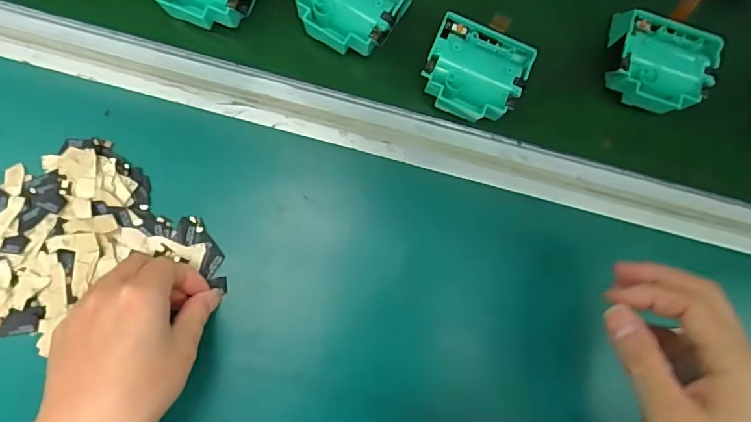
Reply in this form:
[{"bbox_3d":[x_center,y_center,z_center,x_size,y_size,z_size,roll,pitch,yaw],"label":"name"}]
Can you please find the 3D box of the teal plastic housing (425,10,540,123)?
[{"bbox_3d":[0.076,-0.103,0.385,0.073,0.040,0.068,22,86,4],"label":"teal plastic housing"}]

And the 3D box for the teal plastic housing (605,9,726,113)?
[{"bbox_3d":[0.214,-0.112,0.390,0.073,0.039,0.065,25,87,4],"label":"teal plastic housing"}]

